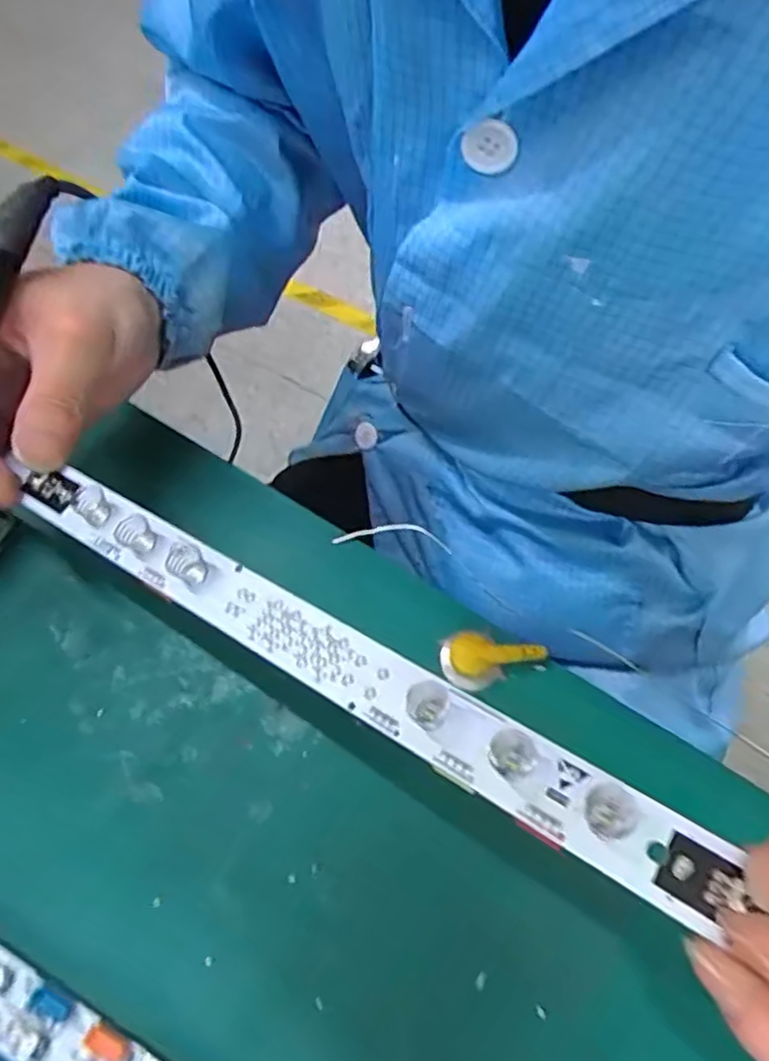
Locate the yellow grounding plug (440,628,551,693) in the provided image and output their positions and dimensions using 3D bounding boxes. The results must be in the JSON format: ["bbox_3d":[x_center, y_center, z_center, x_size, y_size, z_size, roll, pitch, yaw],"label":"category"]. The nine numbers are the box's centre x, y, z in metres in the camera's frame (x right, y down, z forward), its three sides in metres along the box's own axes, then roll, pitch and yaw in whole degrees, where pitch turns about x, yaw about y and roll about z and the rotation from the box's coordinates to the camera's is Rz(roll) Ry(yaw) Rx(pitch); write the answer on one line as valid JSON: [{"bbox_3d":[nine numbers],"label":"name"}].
[{"bbox_3d":[0.044,0.053,0.274,0.041,0.014,0.020,-4,61,2],"label":"yellow grounding plug"}]

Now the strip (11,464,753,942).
[{"bbox_3d":[-0.027,0.032,0.202,0.247,0.008,0.021,25,67,25],"label":"strip"}]

